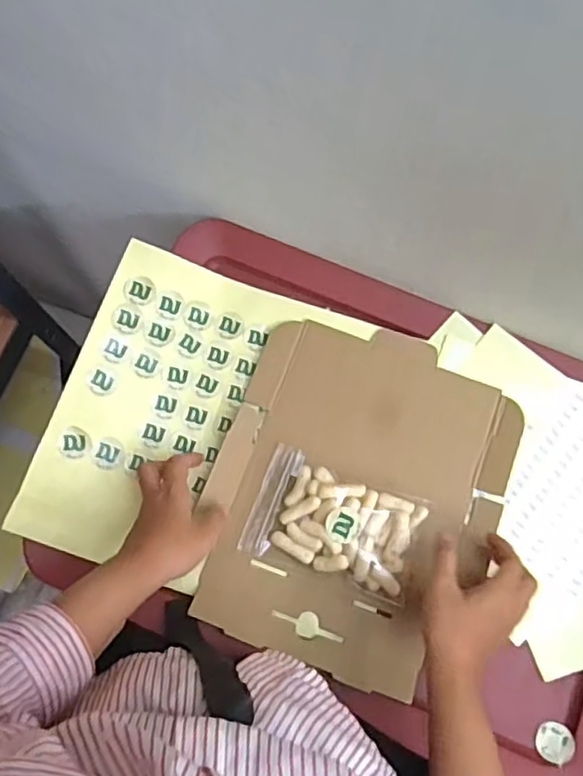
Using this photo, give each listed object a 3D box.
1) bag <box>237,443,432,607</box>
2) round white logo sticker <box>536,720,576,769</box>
[{"bbox_3d":[0.040,0.116,0.529,0.146,0.033,0.090,20,76,4],"label":"bag"},{"bbox_3d":[0.214,0.288,0.505,0.029,0.004,0.030,9,70,25],"label":"round white logo sticker"}]

